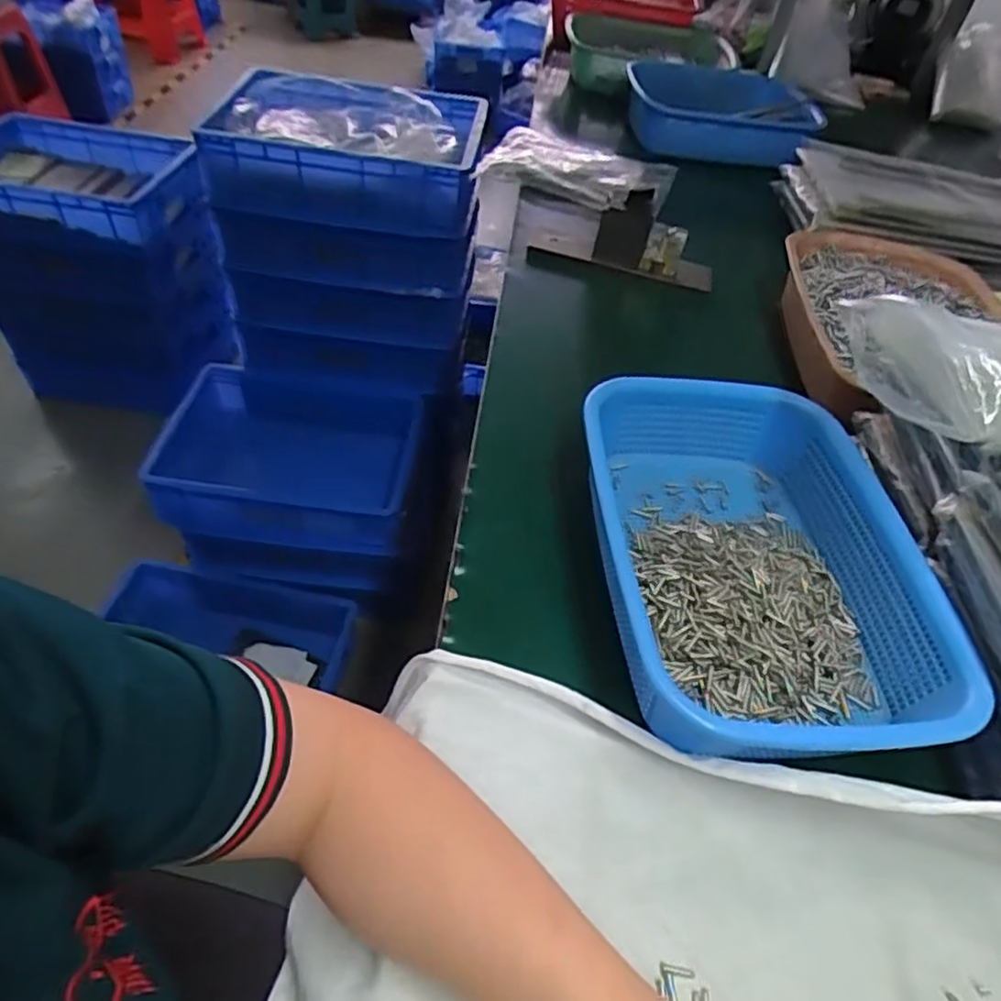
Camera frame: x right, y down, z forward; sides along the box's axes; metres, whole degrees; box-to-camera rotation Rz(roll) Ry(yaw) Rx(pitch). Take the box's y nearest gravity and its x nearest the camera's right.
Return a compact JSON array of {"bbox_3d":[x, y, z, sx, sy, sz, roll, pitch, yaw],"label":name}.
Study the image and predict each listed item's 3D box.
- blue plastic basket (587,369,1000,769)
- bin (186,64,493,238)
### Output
[{"bbox_3d":[0.166,0.037,0.462,0.205,0.066,0.282,3,48,-5],"label":"blue plastic basket"},{"bbox_3d":[-0.238,-0.589,1.134,0.416,0.117,0.324,10,48,1],"label":"bin"}]

